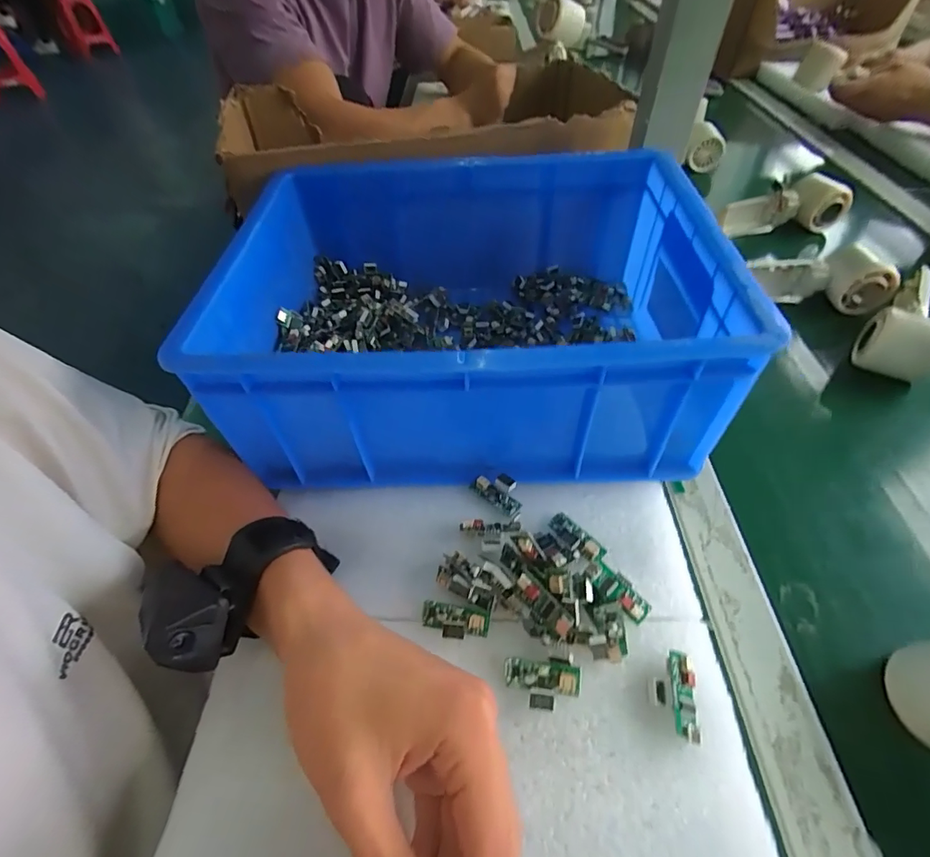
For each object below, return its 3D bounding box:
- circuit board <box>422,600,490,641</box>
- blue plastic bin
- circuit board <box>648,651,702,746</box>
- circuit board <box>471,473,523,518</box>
[{"bbox_3d":[-0.006,0.111,0.264,0.037,0.011,0.019,5,42,11],"label":"circuit board"},{"bbox_3d":[-0.001,-0.098,0.363,0.342,0.114,0.261,2,50,3],"label":"blue plastic bin"},{"bbox_3d":[0.106,0.135,0.236,0.023,0.010,0.038,4,51,4],"label":"circuit board"},{"bbox_3d":[0.023,0.042,0.318,0.037,0.006,0.022,33,90,24],"label":"circuit board"}]

